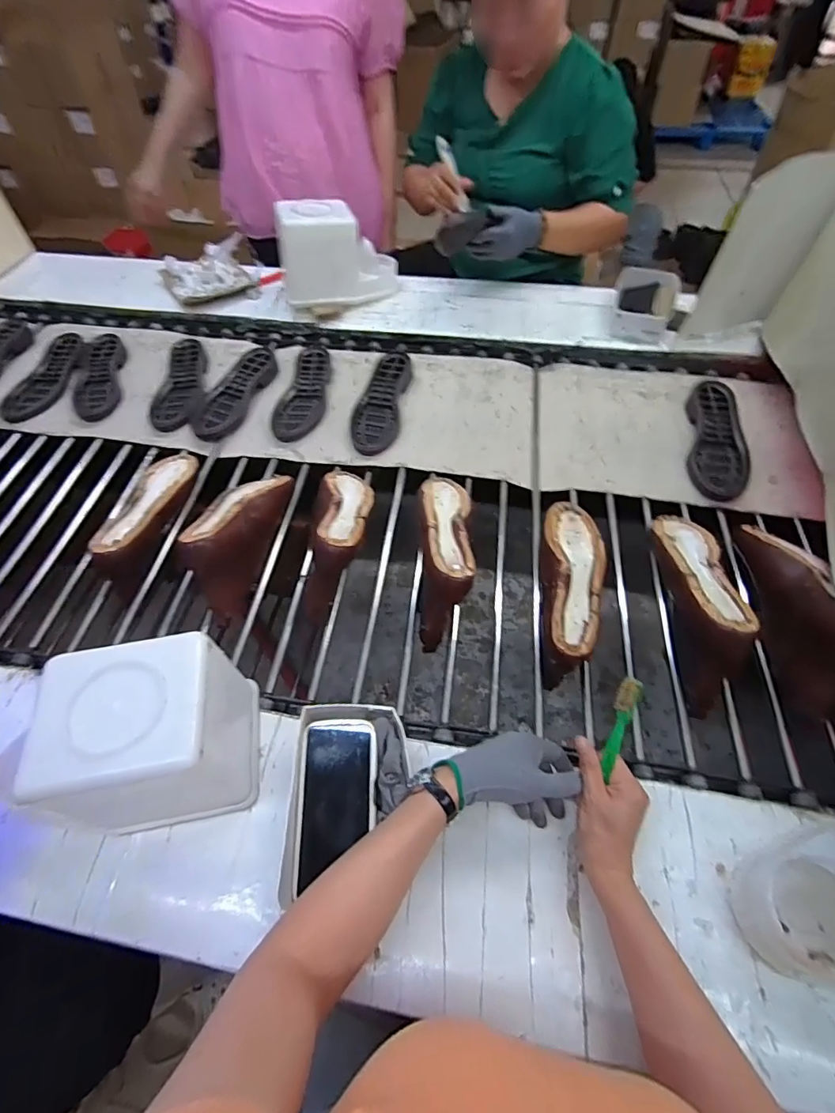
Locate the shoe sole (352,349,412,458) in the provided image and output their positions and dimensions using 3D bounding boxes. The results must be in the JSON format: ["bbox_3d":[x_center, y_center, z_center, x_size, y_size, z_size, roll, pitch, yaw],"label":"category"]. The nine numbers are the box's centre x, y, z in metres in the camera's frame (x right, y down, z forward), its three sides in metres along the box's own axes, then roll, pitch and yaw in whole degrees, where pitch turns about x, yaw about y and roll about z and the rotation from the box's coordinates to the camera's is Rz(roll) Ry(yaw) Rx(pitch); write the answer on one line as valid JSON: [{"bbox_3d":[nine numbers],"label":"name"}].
[{"bbox_3d":[-0.070,-0.297,0.943,0.092,0.031,0.262,7,56,7],"label":"shoe sole"}]

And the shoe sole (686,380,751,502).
[{"bbox_3d":[0.526,-0.214,0.866,0.094,0.031,0.265,12,57,10],"label":"shoe sole"}]

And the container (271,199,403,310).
[{"bbox_3d":[-0.168,-0.646,1.061,0.249,0.177,0.104,-19,56,-9],"label":"container"}]

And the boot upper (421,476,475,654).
[{"bbox_3d":[0.040,-0.014,0.728,0.077,0.126,0.272,1,56,3],"label":"boot upper"}]

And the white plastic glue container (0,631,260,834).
[{"bbox_3d":[-0.253,0.180,0.497,0.142,0.173,0.131,-11,55,-4],"label":"white plastic glue container"}]

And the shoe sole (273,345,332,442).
[{"bbox_3d":[-0.215,-0.324,0.969,0.081,0.030,0.243,7,56,7],"label":"shoe sole"}]

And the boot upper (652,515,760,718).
[{"bbox_3d":[0.363,0.044,0.652,0.088,0.124,0.282,9,56,8],"label":"boot upper"}]

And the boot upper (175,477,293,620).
[{"bbox_3d":[-0.267,-0.042,0.734,0.083,0.114,0.257,7,56,7],"label":"boot upper"}]

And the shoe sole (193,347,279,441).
[{"bbox_3d":[-0.357,-0.325,0.975,0.097,0.027,0.244,18,58,14],"label":"shoe sole"}]

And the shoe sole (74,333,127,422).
[{"bbox_3d":[-0.650,-0.374,1.014,0.089,0.023,0.246,-11,56,-5],"label":"shoe sole"}]

